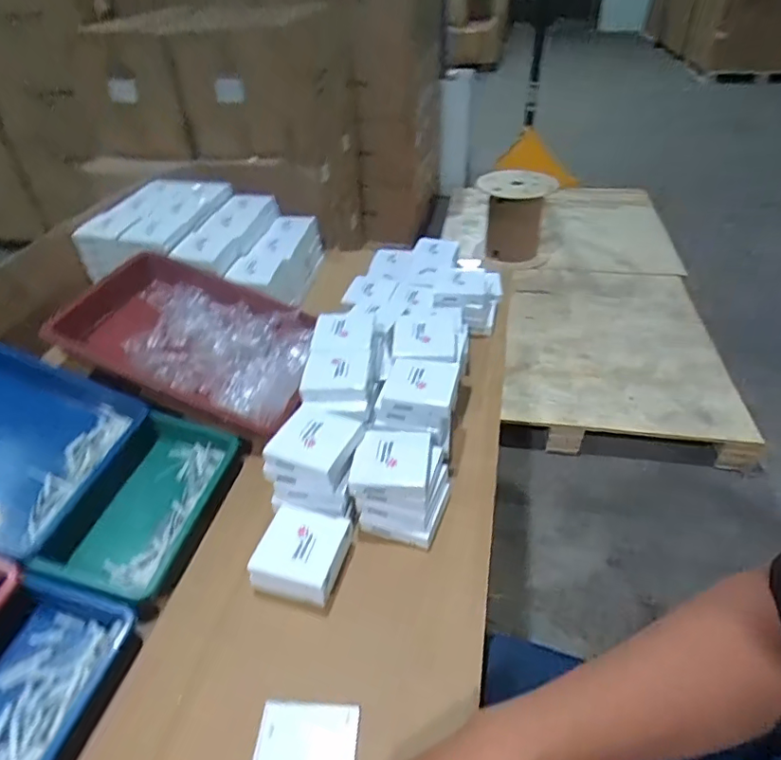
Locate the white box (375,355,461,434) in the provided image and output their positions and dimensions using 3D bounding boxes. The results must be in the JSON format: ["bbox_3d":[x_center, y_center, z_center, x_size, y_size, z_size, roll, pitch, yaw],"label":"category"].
[{"bbox_3d":[0.036,0.017,0.692,0.094,0.049,0.088,9,40,14],"label":"white box"}]

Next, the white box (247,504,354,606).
[{"bbox_3d":[-0.096,0.191,0.589,0.094,0.041,0.086,8,40,13],"label":"white box"}]

